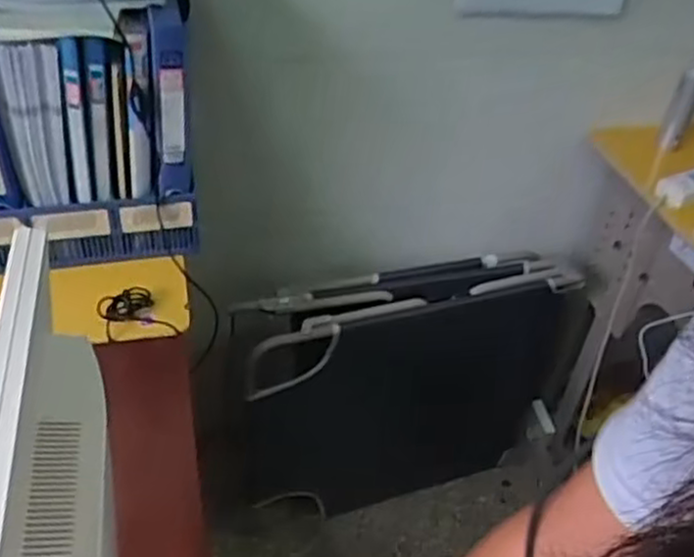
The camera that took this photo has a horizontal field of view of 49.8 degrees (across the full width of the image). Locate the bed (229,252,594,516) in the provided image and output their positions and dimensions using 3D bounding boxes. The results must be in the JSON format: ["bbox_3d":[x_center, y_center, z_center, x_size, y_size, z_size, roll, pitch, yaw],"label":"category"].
[{"bbox_3d":[0.165,0.213,1.589,0.761,0.580,0.170,-11,42,-19],"label":"bed"}]

